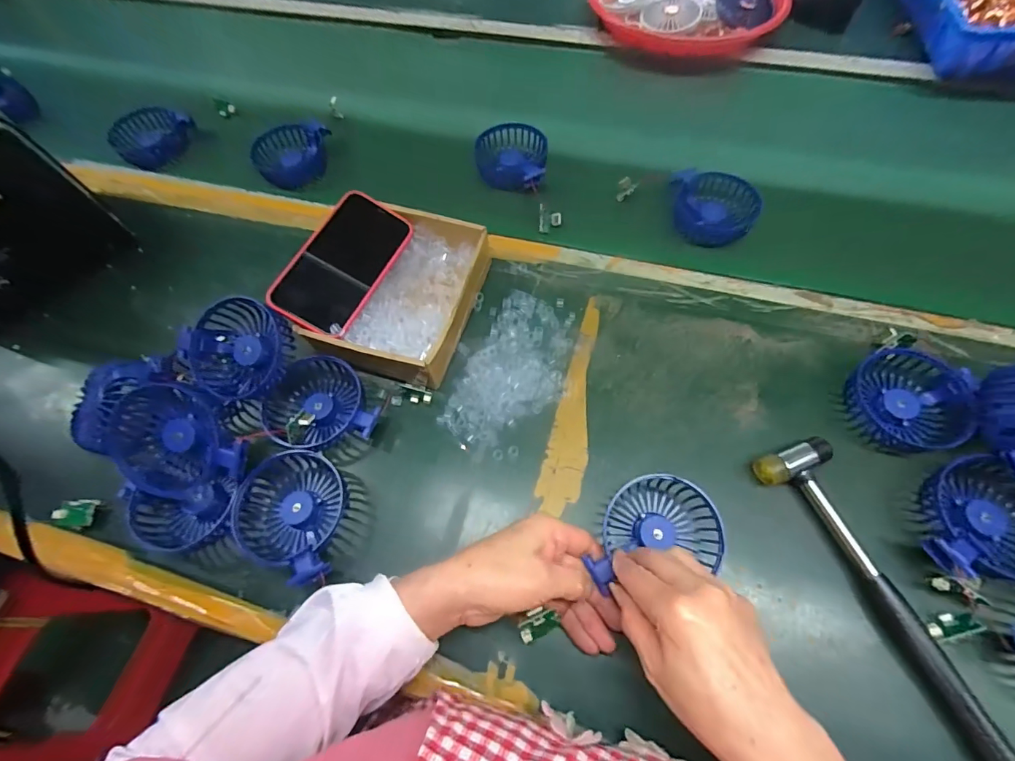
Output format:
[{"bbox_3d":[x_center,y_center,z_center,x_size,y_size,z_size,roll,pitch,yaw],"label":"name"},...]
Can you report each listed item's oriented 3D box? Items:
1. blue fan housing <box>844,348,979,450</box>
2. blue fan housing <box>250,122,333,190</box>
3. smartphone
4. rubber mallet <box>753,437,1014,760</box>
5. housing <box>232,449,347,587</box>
[{"bbox_3d":[0.358,0.015,0.396,0.088,0.030,0.085,-1,64,2],"label":"blue fan housing"},{"bbox_3d":[-0.284,-0.299,0.590,0.096,0.035,0.096,-18,64,-7],"label":"blue fan housing"},{"bbox_3d":[-0.163,-0.118,0.443,0.078,0.012,0.149,30,68,-9],"label":"smartphone"},{"bbox_3d":[0.285,0.159,0.336,0.058,0.022,0.237,-21,65,-8],"label":"rubber mallet"},{"bbox_3d":[-0.186,0.117,0.389,0.094,0.039,0.119,-36,68,-15],"label":"housing"}]

